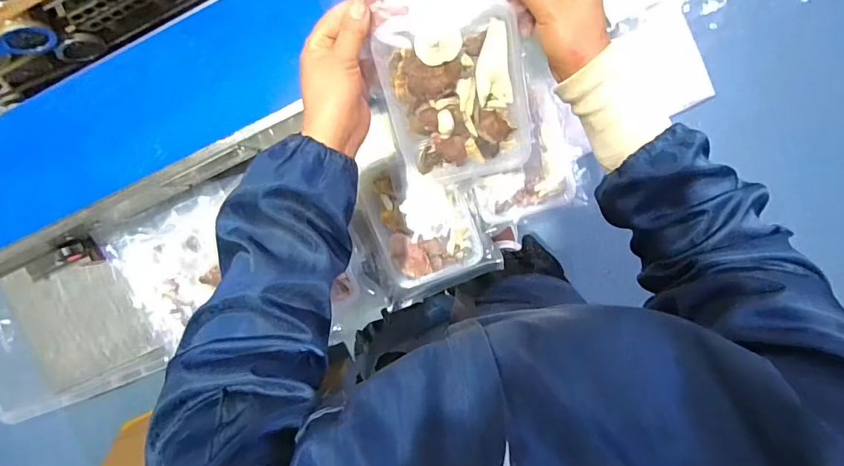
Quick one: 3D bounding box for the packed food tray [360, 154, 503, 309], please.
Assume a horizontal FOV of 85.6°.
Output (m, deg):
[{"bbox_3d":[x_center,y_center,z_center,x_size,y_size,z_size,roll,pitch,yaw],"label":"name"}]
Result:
[{"bbox_3d":[-0.002,-0.014,0.607,0.148,0.030,0.193,-23,93,6],"label":"packed food tray"}]

